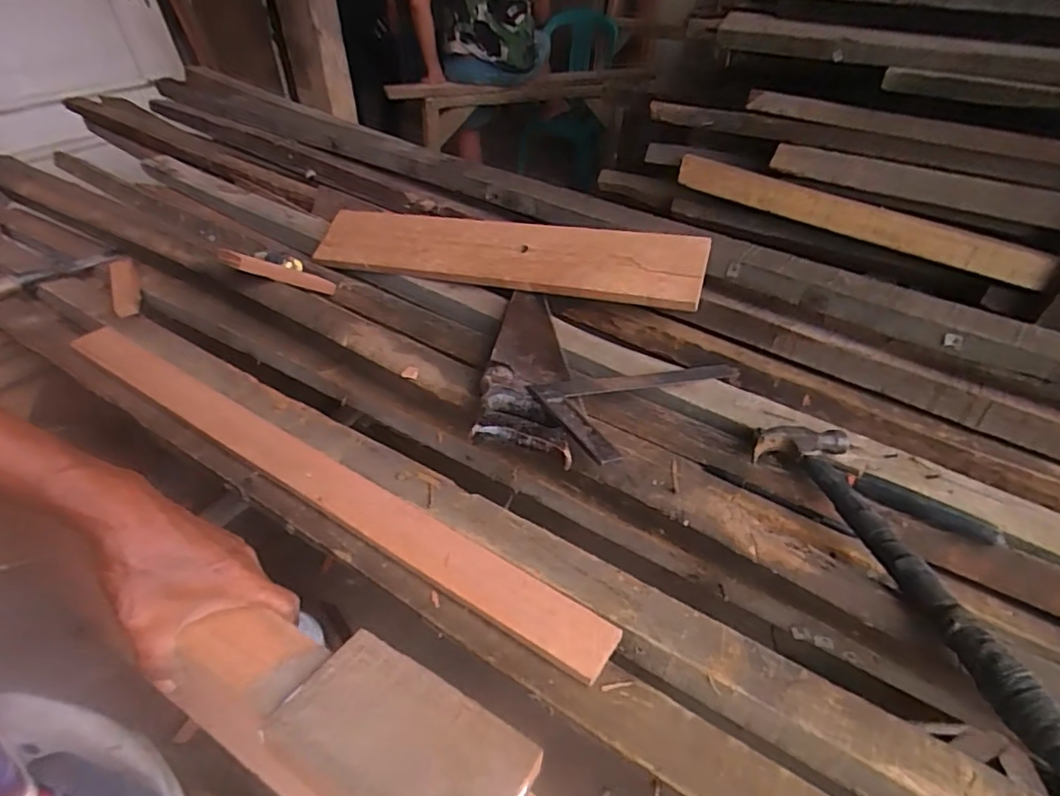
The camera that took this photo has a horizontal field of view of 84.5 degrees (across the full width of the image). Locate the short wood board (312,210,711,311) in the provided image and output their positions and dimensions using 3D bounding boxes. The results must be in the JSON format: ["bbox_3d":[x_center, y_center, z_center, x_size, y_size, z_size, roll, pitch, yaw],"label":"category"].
[{"bbox_3d":[-0.050,-0.213,0.847,0.591,0.025,0.107,11,69,21],"label":"short wood board"}]

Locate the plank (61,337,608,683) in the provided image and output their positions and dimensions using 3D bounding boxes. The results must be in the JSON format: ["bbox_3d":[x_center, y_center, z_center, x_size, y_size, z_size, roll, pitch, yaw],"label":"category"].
[{"bbox_3d":[-0.262,0.064,0.633,0.777,0.015,0.058,24,42,23],"label":"plank"}]

